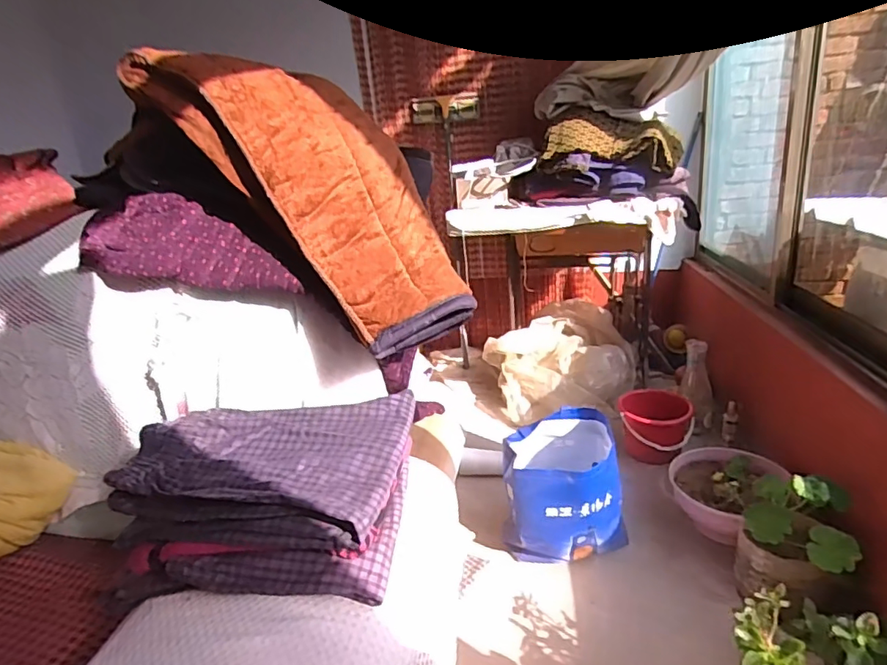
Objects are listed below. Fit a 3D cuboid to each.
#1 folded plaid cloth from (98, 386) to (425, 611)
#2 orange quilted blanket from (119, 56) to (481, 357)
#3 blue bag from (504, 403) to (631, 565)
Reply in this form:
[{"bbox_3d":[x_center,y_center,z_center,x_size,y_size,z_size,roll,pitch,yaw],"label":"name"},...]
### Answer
[{"bbox_3d":[-0.206,0.180,0.615,0.312,0.103,0.236,-3,19,7],"label":"folded plaid cloth"},{"bbox_3d":[-0.194,-0.231,0.724,0.622,0.147,0.184,47,41,14],"label":"orange quilted blanket"},{"bbox_3d":[0.304,0.397,1.324,0.268,0.307,0.275,0,20,16],"label":"blue bag"}]

